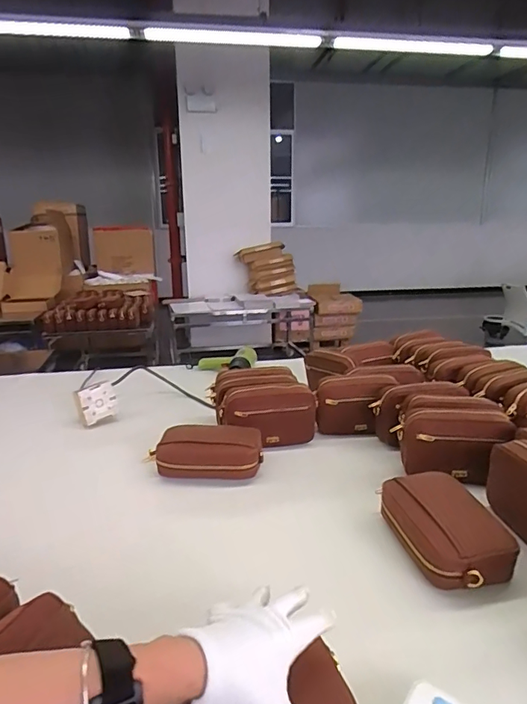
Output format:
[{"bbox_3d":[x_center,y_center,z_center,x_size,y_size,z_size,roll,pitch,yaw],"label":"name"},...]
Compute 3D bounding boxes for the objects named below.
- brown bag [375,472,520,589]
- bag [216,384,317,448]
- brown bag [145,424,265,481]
[{"bbox_3d":[0.257,0.247,0.691,0.127,0.071,0.196,-6,16,-17],"label":"brown bag"},{"bbox_3d":[0.009,0.135,1.008,0.200,0.124,0.064,-4,16,-10],"label":"bag"},{"bbox_3d":[-0.108,0.193,0.911,0.208,0.065,0.119,-2,16,-5],"label":"brown bag"}]

